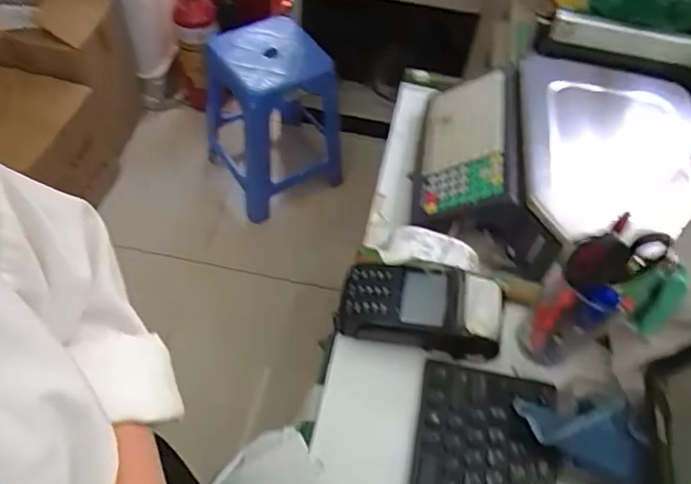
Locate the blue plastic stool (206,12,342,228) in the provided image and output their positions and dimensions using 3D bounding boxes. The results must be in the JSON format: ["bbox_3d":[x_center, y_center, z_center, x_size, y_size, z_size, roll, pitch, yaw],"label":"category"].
[{"bbox_3d":[-0.195,-0.364,1.637,0.385,0.425,0.360,-19,59,-17],"label":"blue plastic stool"}]

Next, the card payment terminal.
[{"bbox_3d":[0.075,0.064,0.551,0.158,0.050,0.082,10,55,1],"label":"card payment terminal"}]

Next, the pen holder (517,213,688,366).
[{"bbox_3d":[0.215,0.056,0.480,0.081,0.196,0.086,-28,62,-22],"label":"pen holder"}]

